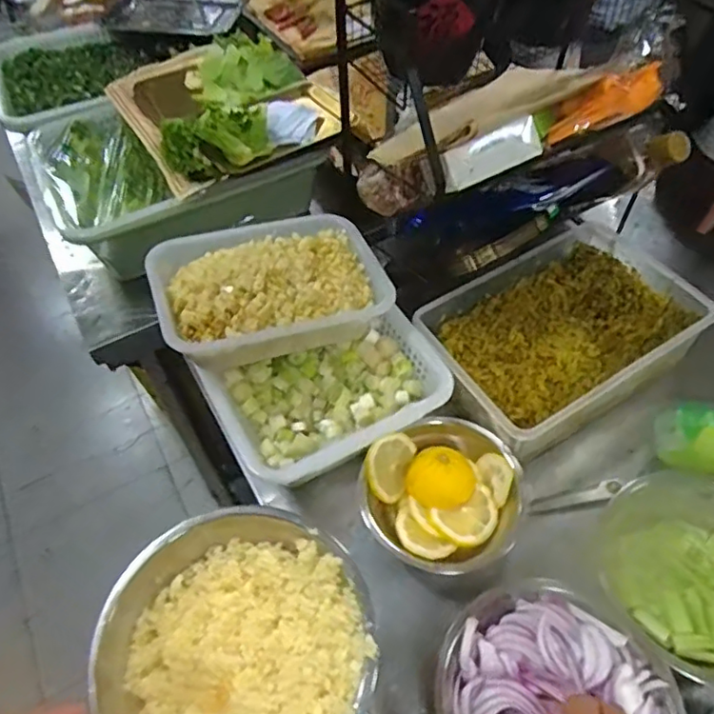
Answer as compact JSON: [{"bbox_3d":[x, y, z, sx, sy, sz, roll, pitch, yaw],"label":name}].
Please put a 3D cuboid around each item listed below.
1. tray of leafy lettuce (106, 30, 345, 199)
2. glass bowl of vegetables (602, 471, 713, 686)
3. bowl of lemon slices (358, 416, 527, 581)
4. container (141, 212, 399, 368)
[{"bbox_3d":[-0.193,-0.362,0.867,0.248,0.100,0.330,-28,57,-16],"label":"tray of leafy lettuce"},{"bbox_3d":[0.313,0.195,0.527,0.165,0.089,0.143,17,56,15],"label":"glass bowl of vegetables"},{"bbox_3d":[0.089,0.142,0.608,0.158,0.060,0.152,-2,54,2],"label":"bowl of lemon slices"},{"bbox_3d":[-0.096,-0.078,0.689,0.247,0.090,0.185,-18,55,-10],"label":"container"}]

